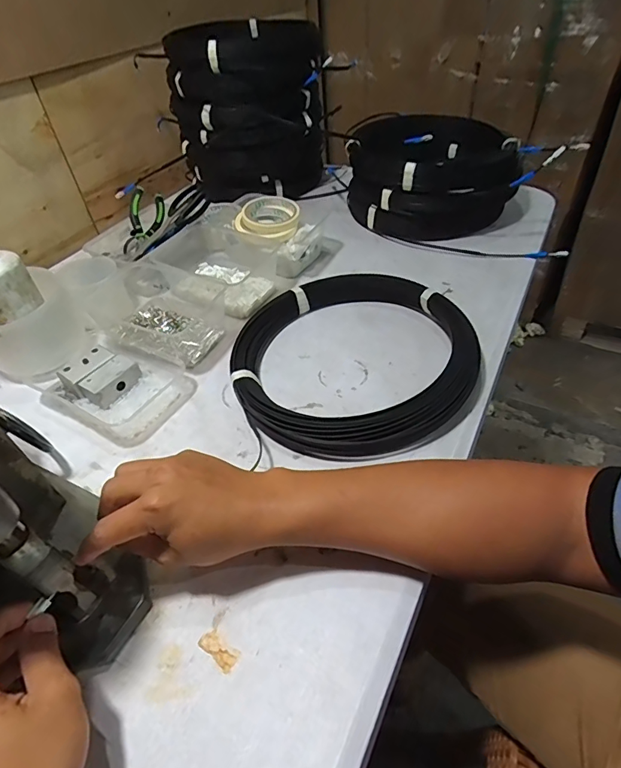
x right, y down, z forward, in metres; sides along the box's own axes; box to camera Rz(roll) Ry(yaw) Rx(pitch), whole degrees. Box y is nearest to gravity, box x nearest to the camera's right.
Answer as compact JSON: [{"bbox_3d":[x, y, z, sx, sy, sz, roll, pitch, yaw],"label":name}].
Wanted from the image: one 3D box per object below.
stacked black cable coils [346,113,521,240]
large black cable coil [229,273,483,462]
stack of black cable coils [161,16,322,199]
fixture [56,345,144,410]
[{"bbox_3d":[0.205,-0.378,0.768,0.254,0.156,0.258,7,46,12],"label":"stacked black cable coils"},{"bbox_3d":[0.055,-0.039,0.531,0.280,0.040,0.289,-3,45,3],"label":"large black cable coil"},{"bbox_3d":[-0.116,-0.524,0.856,0.272,0.247,0.296,-6,44,0],"label":"stack of black cable coils"},{"bbox_3d":[-0.257,-0.009,0.539,0.066,0.035,0.067,22,51,25],"label":"fixture"}]

